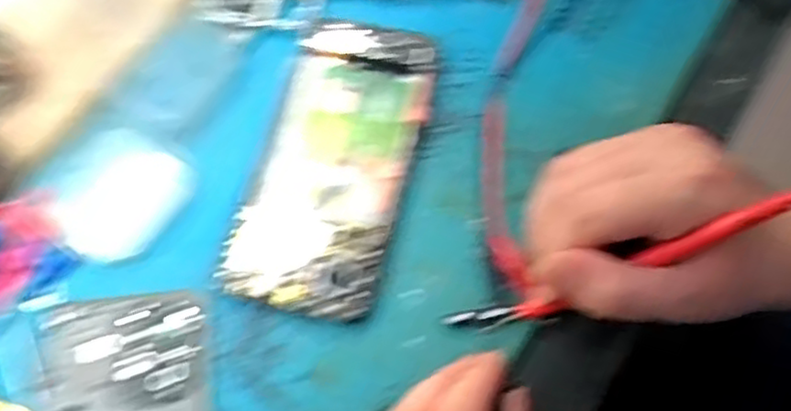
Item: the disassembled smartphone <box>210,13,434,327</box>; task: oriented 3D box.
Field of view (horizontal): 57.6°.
[{"bbox_3d":[-0.029,-0.025,0.356,0.074,0.007,0.156,13,67,7],"label":"disassembled smartphone"}]

